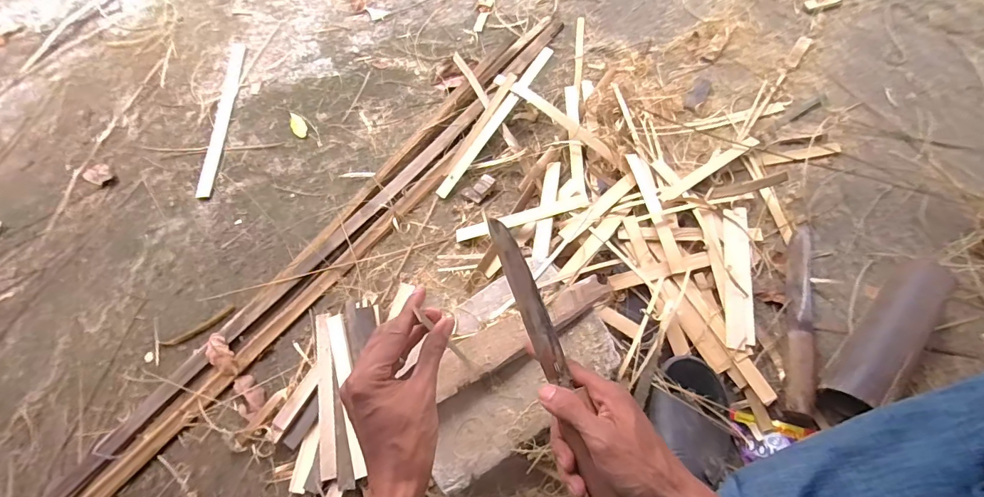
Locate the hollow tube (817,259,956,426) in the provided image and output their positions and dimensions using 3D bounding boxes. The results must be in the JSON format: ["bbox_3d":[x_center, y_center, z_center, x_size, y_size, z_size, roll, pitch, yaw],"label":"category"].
[{"bbox_3d":[0.538,0.126,0.600,0.073,0.070,0.251,39,73,18],"label":"hollow tube"}]

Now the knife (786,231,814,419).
[{"bbox_3d":[0.455,0.093,0.642,0.037,0.033,0.294,15,67,10],"label":"knife"}]

